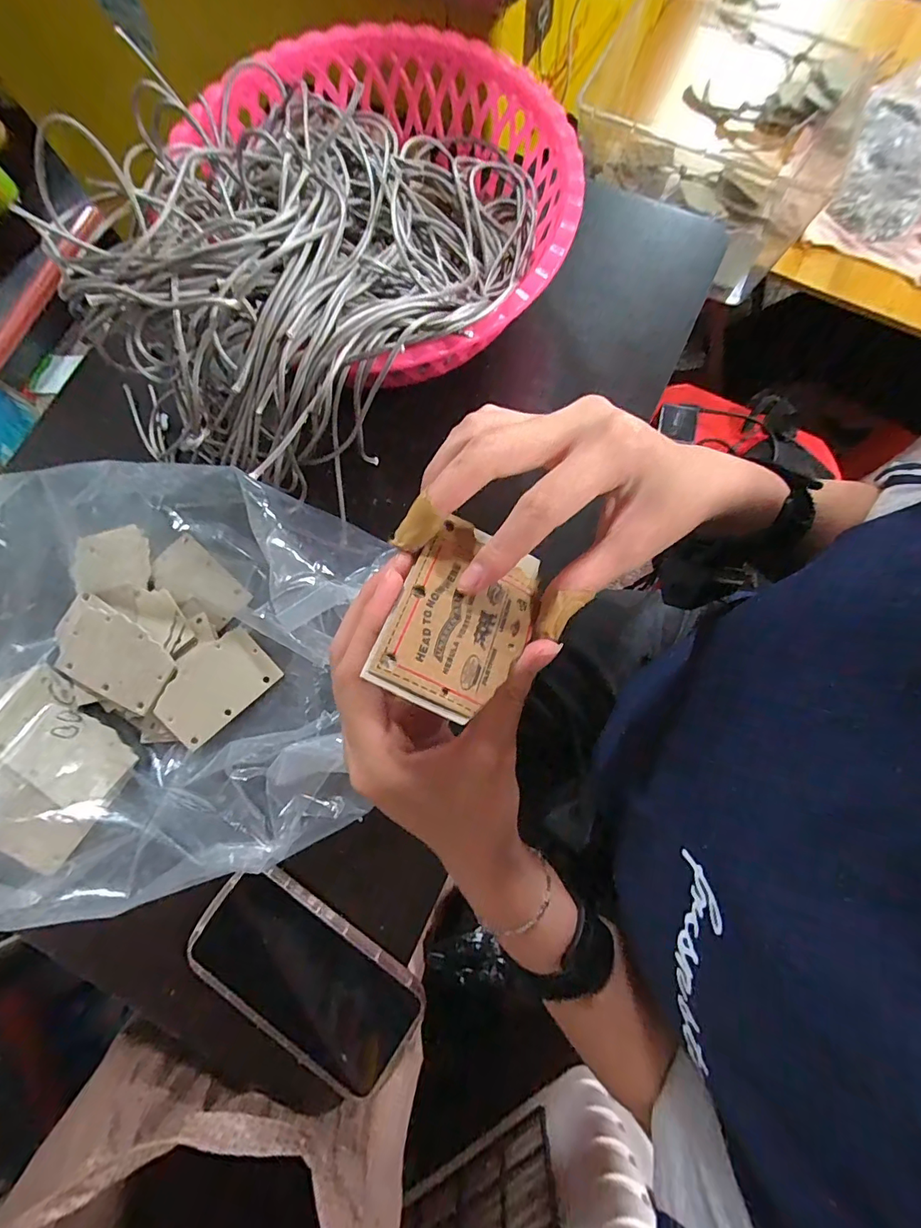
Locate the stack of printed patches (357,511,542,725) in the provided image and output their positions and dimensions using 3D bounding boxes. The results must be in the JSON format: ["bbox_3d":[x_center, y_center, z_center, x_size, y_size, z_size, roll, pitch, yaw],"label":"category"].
[{"bbox_3d":[0.003,0.000,0.184,0.053,0.004,0.079,27,60,-12],"label":"stack of printed patches"}]

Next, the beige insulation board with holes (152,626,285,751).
[{"bbox_3d":[-0.187,0.053,0.353,0.084,0.004,0.059,-42,93,-12],"label":"beige insulation board with holes"}]

